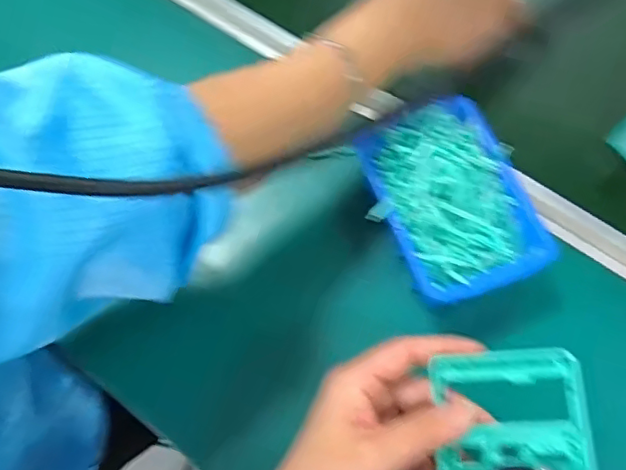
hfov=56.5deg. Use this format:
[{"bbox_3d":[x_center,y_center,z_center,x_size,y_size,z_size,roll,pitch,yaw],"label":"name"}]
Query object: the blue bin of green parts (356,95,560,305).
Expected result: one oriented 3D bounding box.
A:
[{"bbox_3d":[0.100,-0.026,0.427,0.102,0.041,0.144,-21,65,-6],"label":"blue bin of green parts"}]

